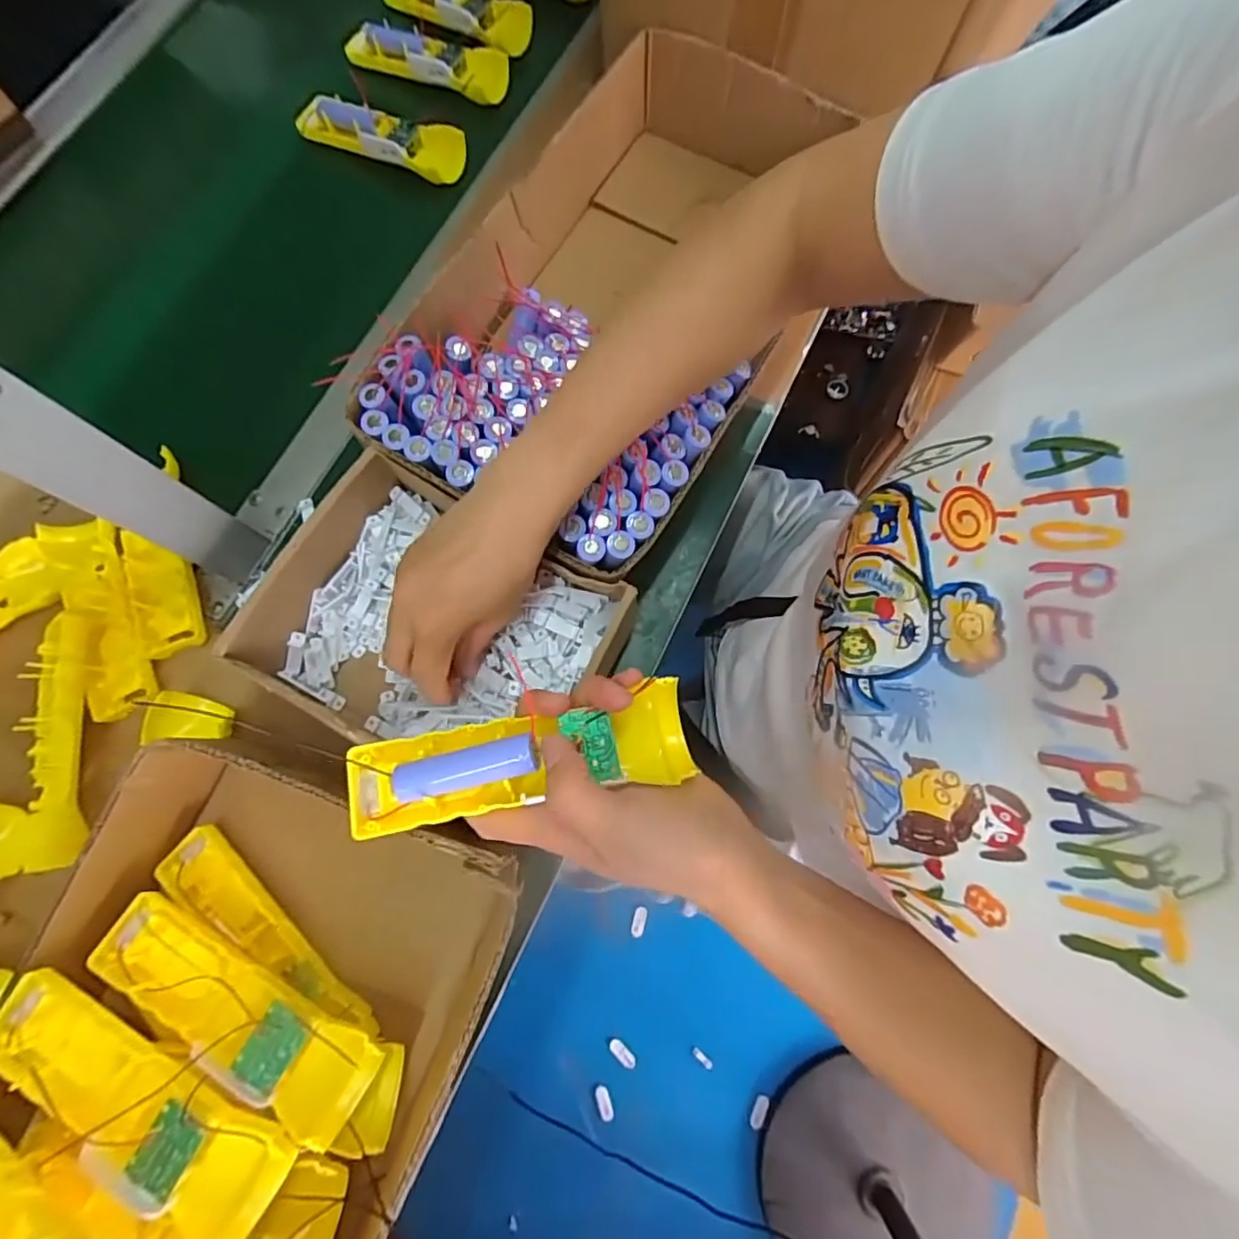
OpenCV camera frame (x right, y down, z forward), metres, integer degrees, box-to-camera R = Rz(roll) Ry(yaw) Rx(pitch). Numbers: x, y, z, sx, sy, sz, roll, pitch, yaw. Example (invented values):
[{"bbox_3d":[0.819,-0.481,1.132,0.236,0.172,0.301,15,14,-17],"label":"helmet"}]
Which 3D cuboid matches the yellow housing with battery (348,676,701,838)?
[{"bbox_3d":[-0.046,0.065,0.278,0.163,0.037,0.044,-9,76,-11],"label":"yellow housing with battery"}]

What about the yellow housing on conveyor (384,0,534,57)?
[{"bbox_3d":[-0.157,-0.582,0.549,0.156,0.028,0.043,34,80,9],"label":"yellow housing on conveyor"}]

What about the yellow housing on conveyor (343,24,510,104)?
[{"bbox_3d":[-0.182,-0.519,0.532,0.150,0.026,0.043,13,77,5],"label":"yellow housing on conveyor"}]

